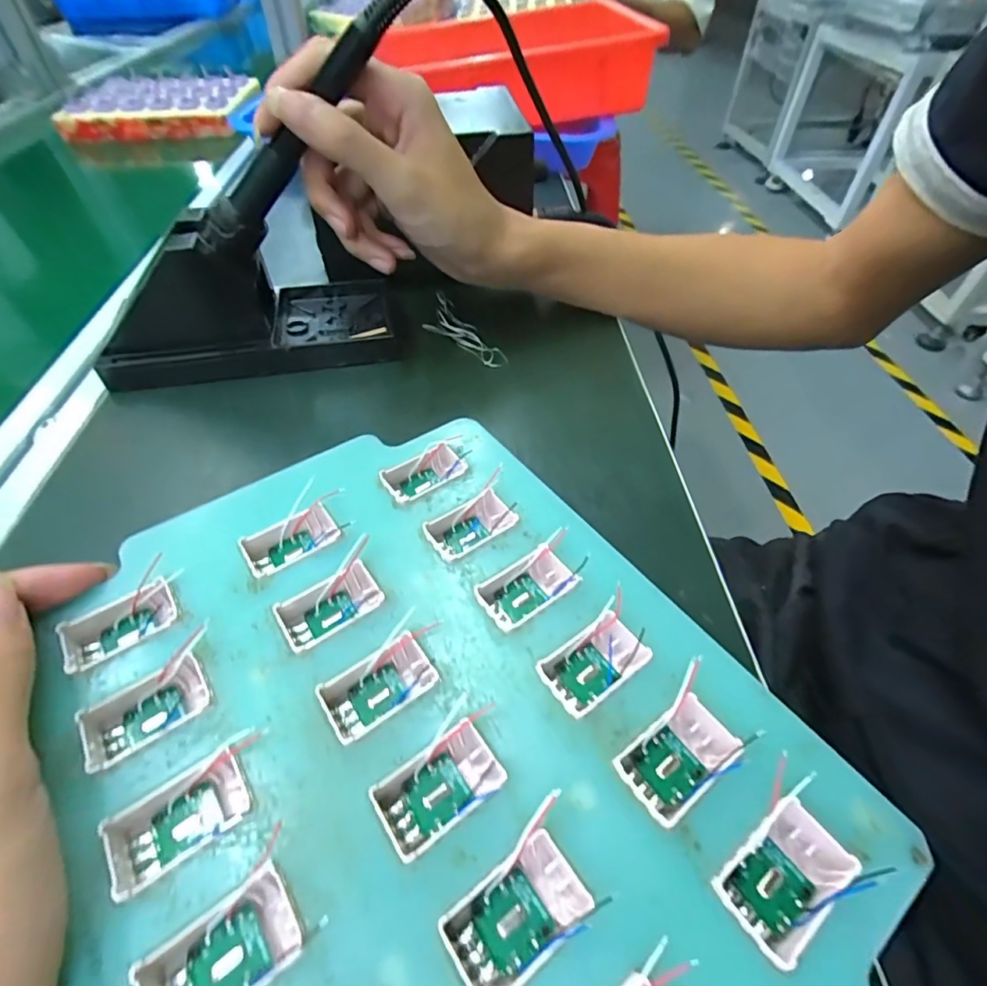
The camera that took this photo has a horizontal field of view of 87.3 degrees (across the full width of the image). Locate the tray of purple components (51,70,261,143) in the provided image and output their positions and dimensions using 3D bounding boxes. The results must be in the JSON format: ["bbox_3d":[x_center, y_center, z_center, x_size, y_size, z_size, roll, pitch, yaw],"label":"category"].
[{"bbox_3d":[-0.412,-0.487,0.654,0.201,0.049,0.165,-5,51,-6],"label":"tray of purple components"}]

